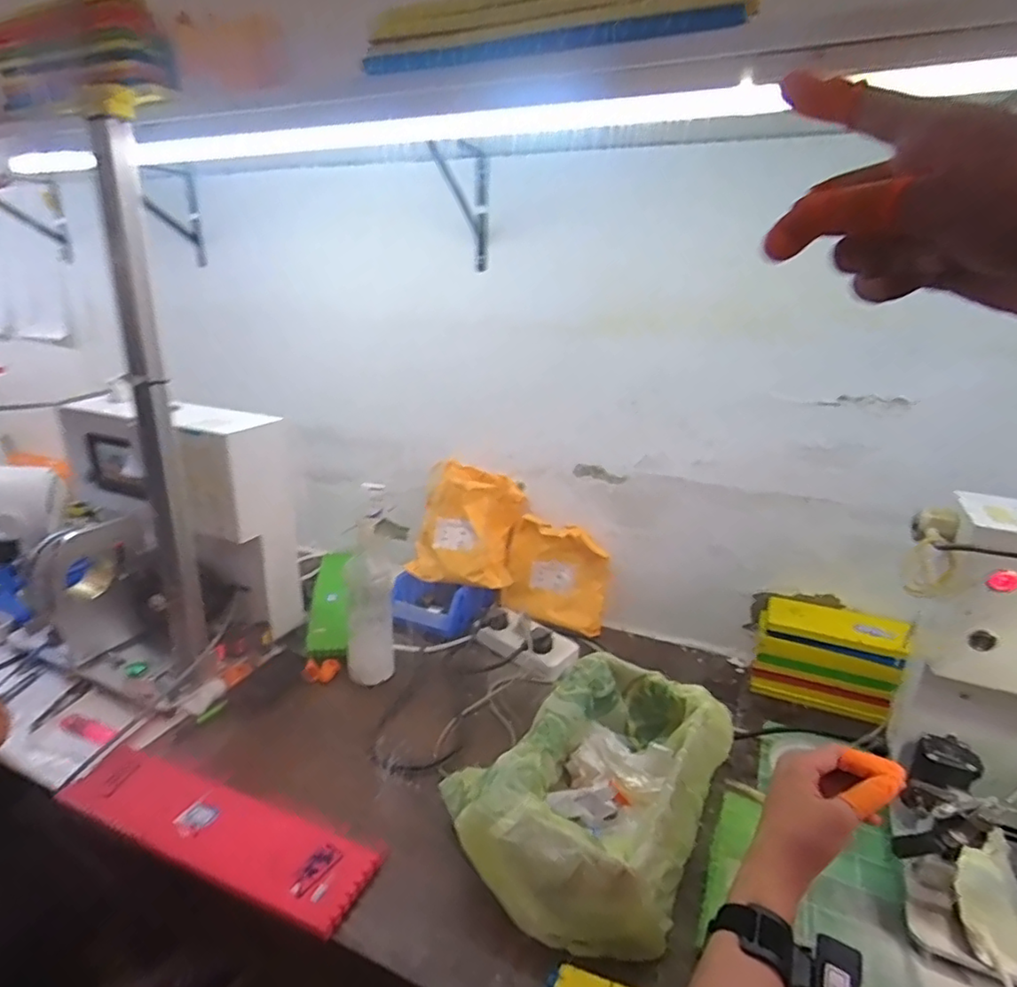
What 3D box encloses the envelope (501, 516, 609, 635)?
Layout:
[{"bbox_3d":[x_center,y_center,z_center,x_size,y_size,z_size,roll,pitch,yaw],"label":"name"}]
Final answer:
[{"bbox_3d":[0.075,0.128,0.941,0.164,0.160,0.024,13,11,22],"label":"envelope"}]

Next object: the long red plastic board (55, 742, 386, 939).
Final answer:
[{"bbox_3d":[-0.294,0.334,0.605,0.343,0.015,0.100,10,14,21],"label":"long red plastic board"}]

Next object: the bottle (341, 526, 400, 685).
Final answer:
[{"bbox_3d":[-0.189,0.161,0.810,0.055,0.176,0.055,8,20,23],"label":"bottle"}]

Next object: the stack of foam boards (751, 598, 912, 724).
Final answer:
[{"bbox_3d":[0.419,0.216,0.785,0.175,0.114,0.077,13,22,34],"label":"stack of foam boards"}]

